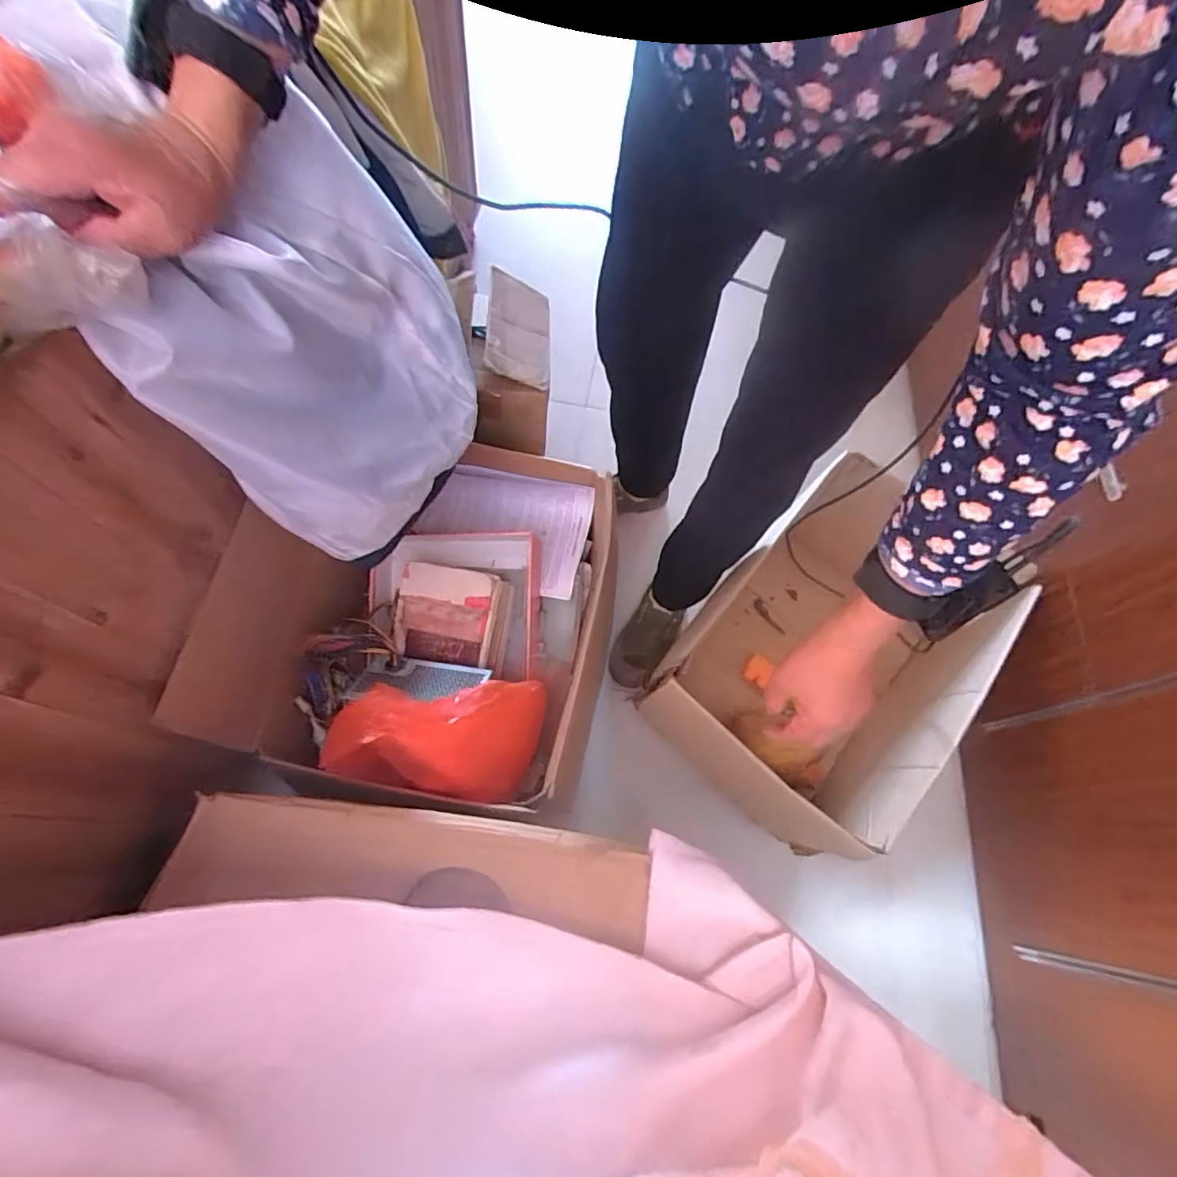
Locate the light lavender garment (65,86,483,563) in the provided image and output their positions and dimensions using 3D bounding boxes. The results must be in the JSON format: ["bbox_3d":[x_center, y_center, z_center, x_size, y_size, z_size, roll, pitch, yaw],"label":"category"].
[{"bbox_3d":[-0.203,-0.186,0.480,0.120,0.254,0.256,16,63,8],"label":"light lavender garment"}]

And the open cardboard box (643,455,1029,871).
[{"bbox_3d":[0.351,0.149,0.835,0.323,0.255,0.438,40,68,19],"label":"open cardboard box"}]

